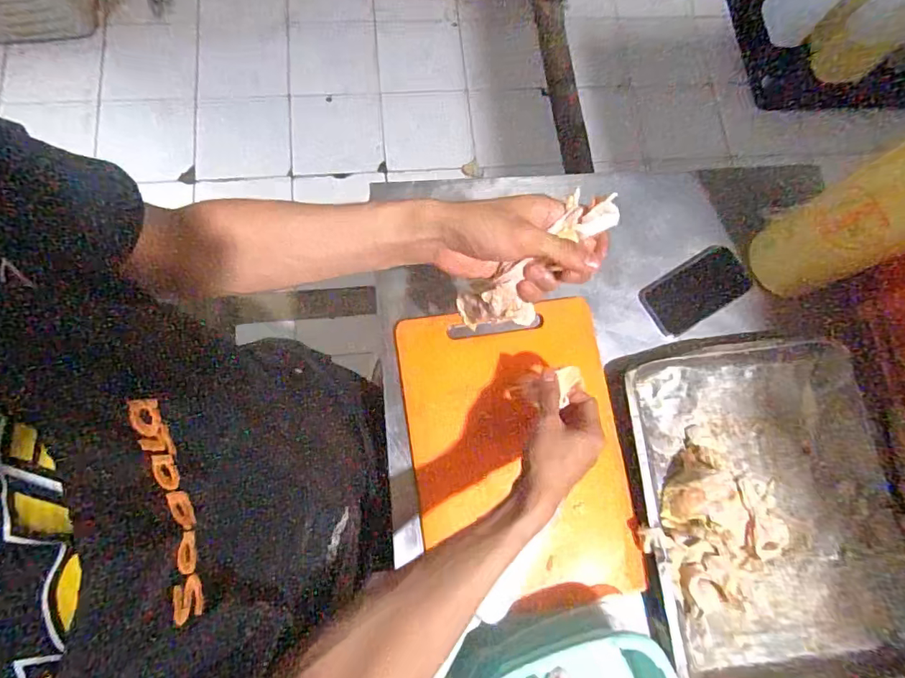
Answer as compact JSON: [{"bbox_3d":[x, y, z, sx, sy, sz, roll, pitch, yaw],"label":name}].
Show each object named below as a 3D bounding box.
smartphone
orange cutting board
[{"bbox_3d":[0.329,-0.067,0.663,0.149,0.008,0.077,-30,80,-10],"label":"smartphone"},{"bbox_3d":[0.077,0.133,0.587,0.250,0.028,0.344,-8,78,-3],"label":"orange cutting board"}]

